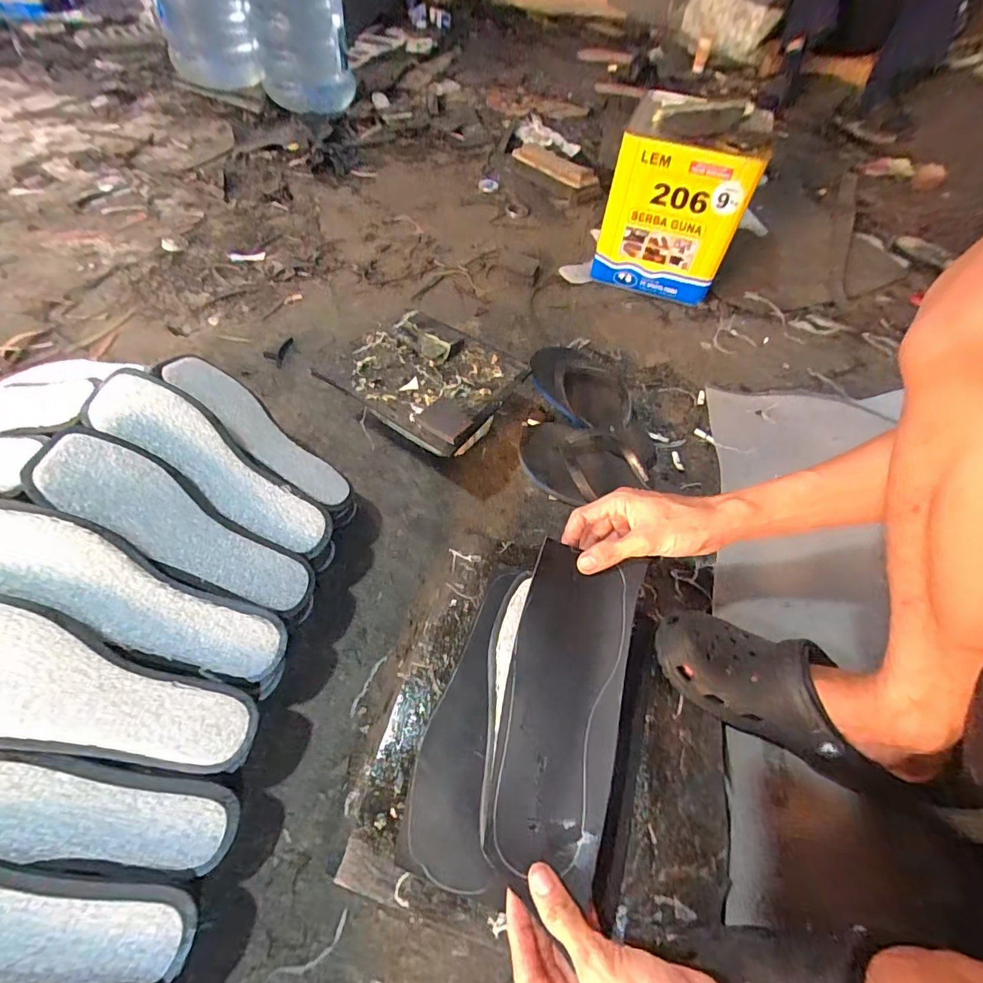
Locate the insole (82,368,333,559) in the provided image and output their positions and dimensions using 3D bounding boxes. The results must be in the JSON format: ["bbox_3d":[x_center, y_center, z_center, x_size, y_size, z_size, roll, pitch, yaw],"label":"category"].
[{"bbox_3d":[-0.275,-0.024,0.477,0.247,0.019,0.071,41,57,-13],"label":"insole"}]

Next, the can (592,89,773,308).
[{"bbox_3d":[0.347,-0.546,0.883,0.237,0.277,0.186,20,57,8],"label":"can"}]

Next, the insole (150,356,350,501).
[{"bbox_3d":[-0.267,-0.069,0.533,0.241,0.010,0.081,43,35,-1],"label":"insole"}]

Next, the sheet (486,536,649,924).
[{"bbox_3d":[0.063,0.174,0.407,0.100,0.018,0.256,15,65,7],"label":"sheet"}]

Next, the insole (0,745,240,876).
[{"bbox_3d":[-0.320,0.231,0.341,0.245,0.017,0.066,19,54,-19],"label":"insole"}]

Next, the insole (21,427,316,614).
[{"bbox_3d":[-0.287,0.035,0.444,0.249,0.013,0.075,37,55,-17],"label":"insole"}]

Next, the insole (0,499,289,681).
[{"bbox_3d":[-0.300,0.091,0.398,0.248,0.021,0.071,32,54,-19],"label":"insole"}]

